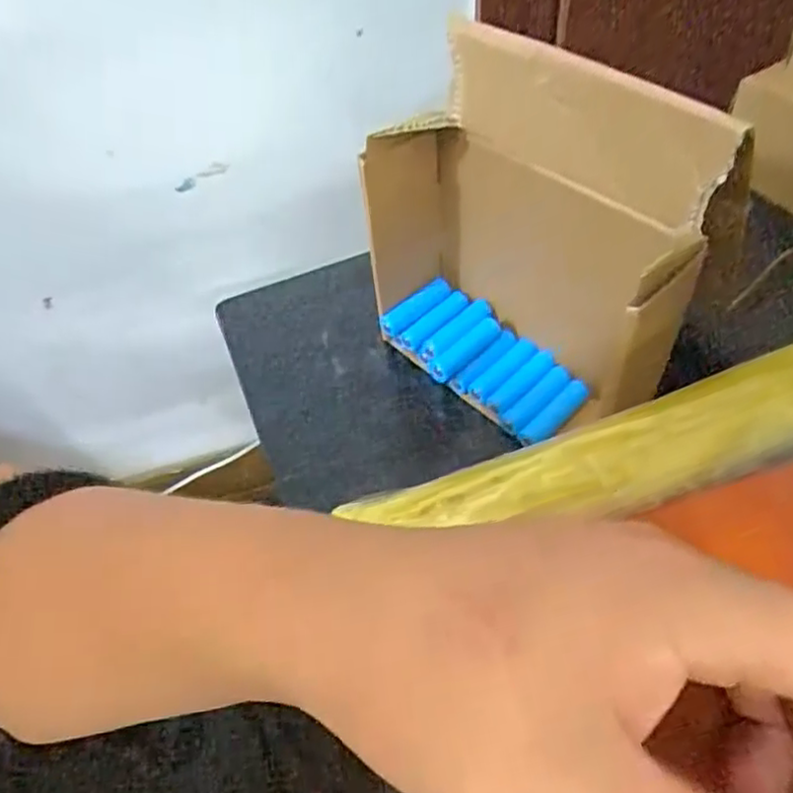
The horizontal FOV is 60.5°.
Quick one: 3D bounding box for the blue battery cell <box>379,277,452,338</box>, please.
[{"bbox_3d":[0.012,-0.054,0.420,0.048,0.014,0.012,-36,51,9],"label":"blue battery cell"}]

